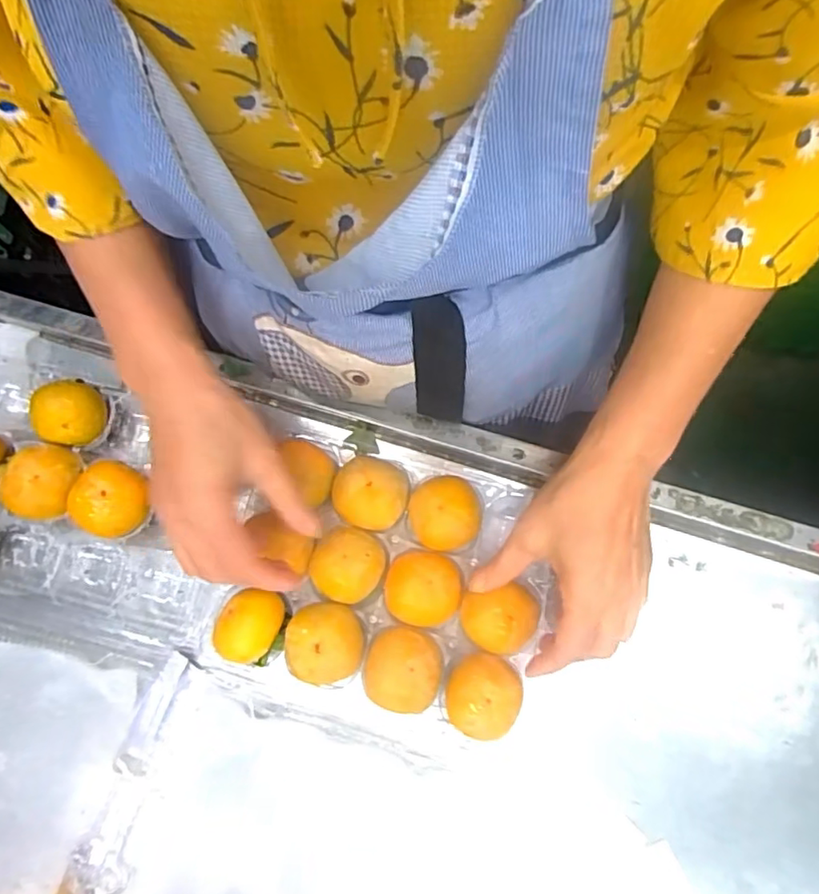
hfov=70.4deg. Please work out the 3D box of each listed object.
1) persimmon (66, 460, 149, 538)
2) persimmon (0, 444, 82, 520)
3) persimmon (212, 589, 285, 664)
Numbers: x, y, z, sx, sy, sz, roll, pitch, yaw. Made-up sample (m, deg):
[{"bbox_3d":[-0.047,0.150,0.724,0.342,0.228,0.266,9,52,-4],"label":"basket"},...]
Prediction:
[{"bbox_3d":[-0.214,0.039,0.418,0.051,0.043,0.050,0,76,2],"label":"persimmon"},{"bbox_3d":[-0.266,0.027,0.423,0.053,0.033,0.052,0,76,2],"label":"persimmon"},{"bbox_3d":[-0.108,0.121,0.395,0.045,0.042,0.044,0,76,2],"label":"persimmon"}]

